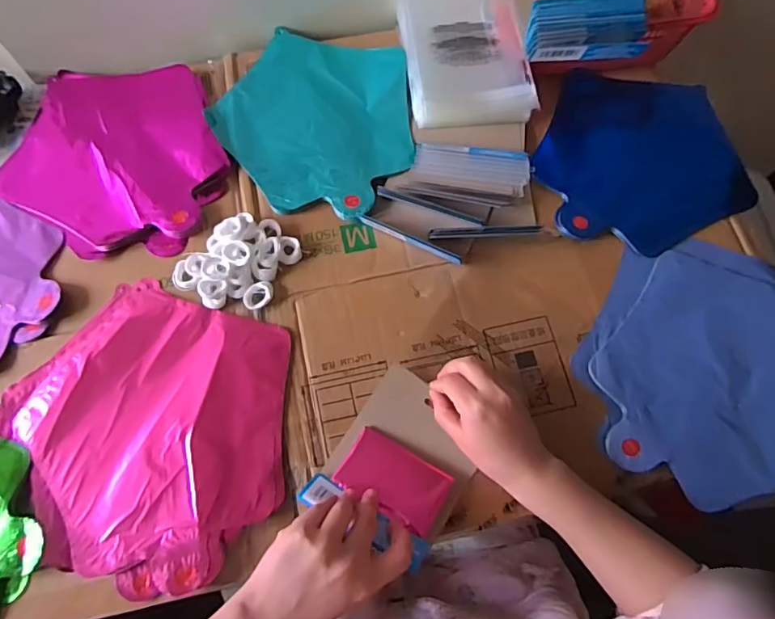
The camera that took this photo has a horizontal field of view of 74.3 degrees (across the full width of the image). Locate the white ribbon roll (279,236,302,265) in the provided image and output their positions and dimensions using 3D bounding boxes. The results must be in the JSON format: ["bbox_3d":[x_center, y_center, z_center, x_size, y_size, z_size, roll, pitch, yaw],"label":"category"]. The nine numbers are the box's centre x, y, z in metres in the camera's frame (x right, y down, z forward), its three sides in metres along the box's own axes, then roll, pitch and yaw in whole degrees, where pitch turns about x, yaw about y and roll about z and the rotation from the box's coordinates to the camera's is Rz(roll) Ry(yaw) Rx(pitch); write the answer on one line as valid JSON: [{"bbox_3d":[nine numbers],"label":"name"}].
[{"bbox_3d":[-0.097,-0.058,0.509,0.021,0.013,0.026,1,69,-1],"label":"white ribbon roll"}]

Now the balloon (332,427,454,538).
[{"bbox_3d":[0.006,0.147,0.446,0.089,0.009,0.054,29,71,9],"label":"balloon"}]

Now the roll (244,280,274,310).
[{"bbox_3d":[-0.125,-0.014,0.492,0.031,0.009,0.023,-39,75,-14],"label":"roll"}]

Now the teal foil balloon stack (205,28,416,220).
[{"bbox_3d":[-0.081,-0.214,0.569,0.218,0.015,0.233,8,69,2],"label":"teal foil balloon stack"}]

